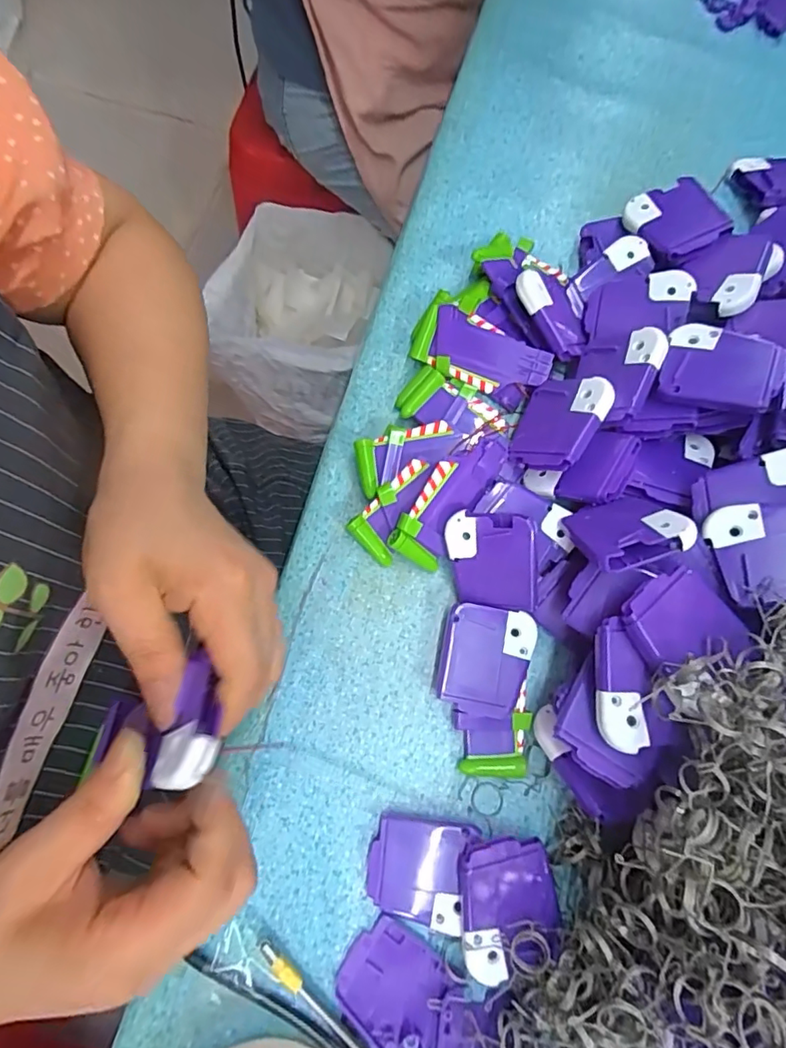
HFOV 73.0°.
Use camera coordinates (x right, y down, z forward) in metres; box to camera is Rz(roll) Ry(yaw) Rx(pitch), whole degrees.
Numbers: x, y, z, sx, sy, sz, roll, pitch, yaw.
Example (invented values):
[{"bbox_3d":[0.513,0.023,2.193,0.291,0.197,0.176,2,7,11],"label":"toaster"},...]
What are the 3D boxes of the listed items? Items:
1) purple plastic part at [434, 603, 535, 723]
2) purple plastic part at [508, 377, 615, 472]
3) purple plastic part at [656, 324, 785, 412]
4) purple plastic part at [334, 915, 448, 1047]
[{"bbox_3d":[0.054,0.081,0.315,0.052,0.019,0.060,11,76,4],"label":"purple plastic part"},{"bbox_3d":[0.102,-0.062,0.328,0.051,0.010,0.060,15,76,45],"label":"purple plastic part"},{"bbox_3d":[0.188,-0.091,0.304,0.060,0.009,0.049,14,74,24],"label":"purple plastic part"},{"bbox_3d":[0.003,0.244,0.277,0.060,0.005,0.048,37,79,10],"label":"purple plastic part"}]

